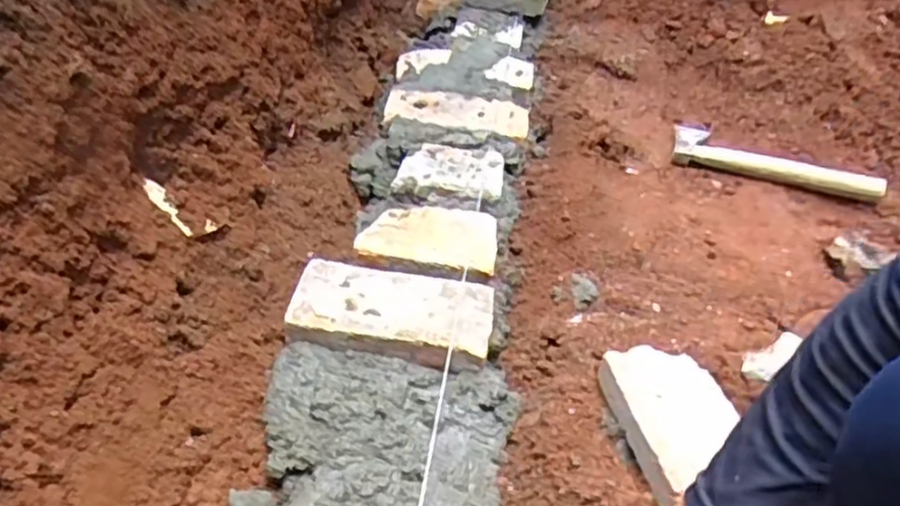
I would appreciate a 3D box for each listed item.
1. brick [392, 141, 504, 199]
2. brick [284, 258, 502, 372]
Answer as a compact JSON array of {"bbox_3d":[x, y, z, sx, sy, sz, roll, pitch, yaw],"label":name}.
[{"bbox_3d":[0.000,-0.105,1.002,0.147,0.042,0.112,8,42,3],"label":"brick"},{"bbox_3d":[-0.064,0.072,0.797,0.217,0.049,0.108,8,42,3],"label":"brick"}]

